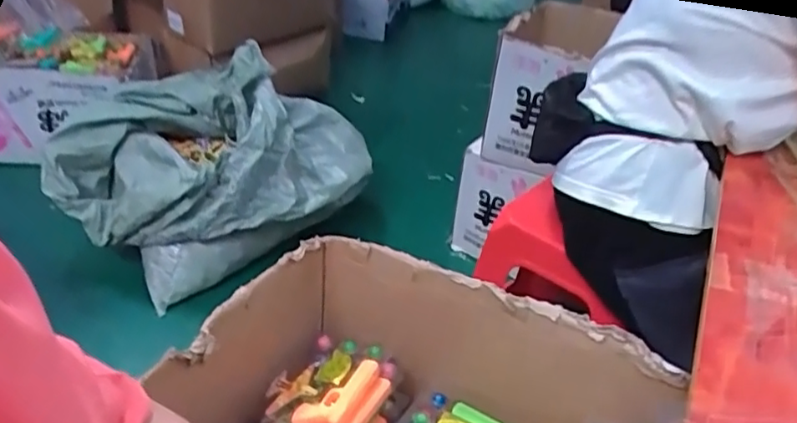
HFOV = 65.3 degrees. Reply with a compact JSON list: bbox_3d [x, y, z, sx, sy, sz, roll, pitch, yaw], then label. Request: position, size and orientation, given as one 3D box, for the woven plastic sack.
[{"bbox_3d":[-0.463,-0.154,1.621,0.717,0.412,0.560,-11,36,-22],"label":"woven plastic sack"}]

